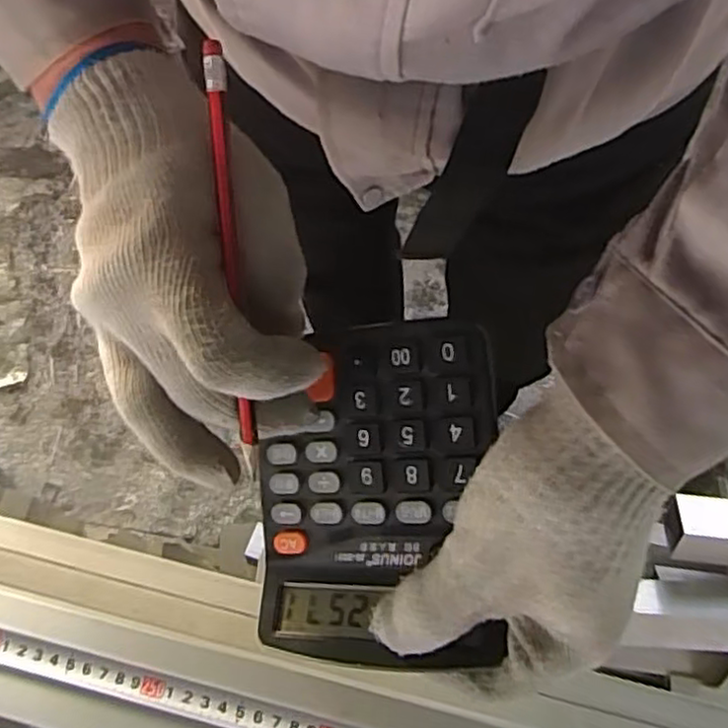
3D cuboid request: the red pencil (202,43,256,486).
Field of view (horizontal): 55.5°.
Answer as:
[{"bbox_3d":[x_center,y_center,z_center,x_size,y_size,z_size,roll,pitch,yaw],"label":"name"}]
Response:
[{"bbox_3d":[-0.051,-0.037,0.270,0.007,0.004,0.165,-3,101,1],"label":"red pencil"}]

